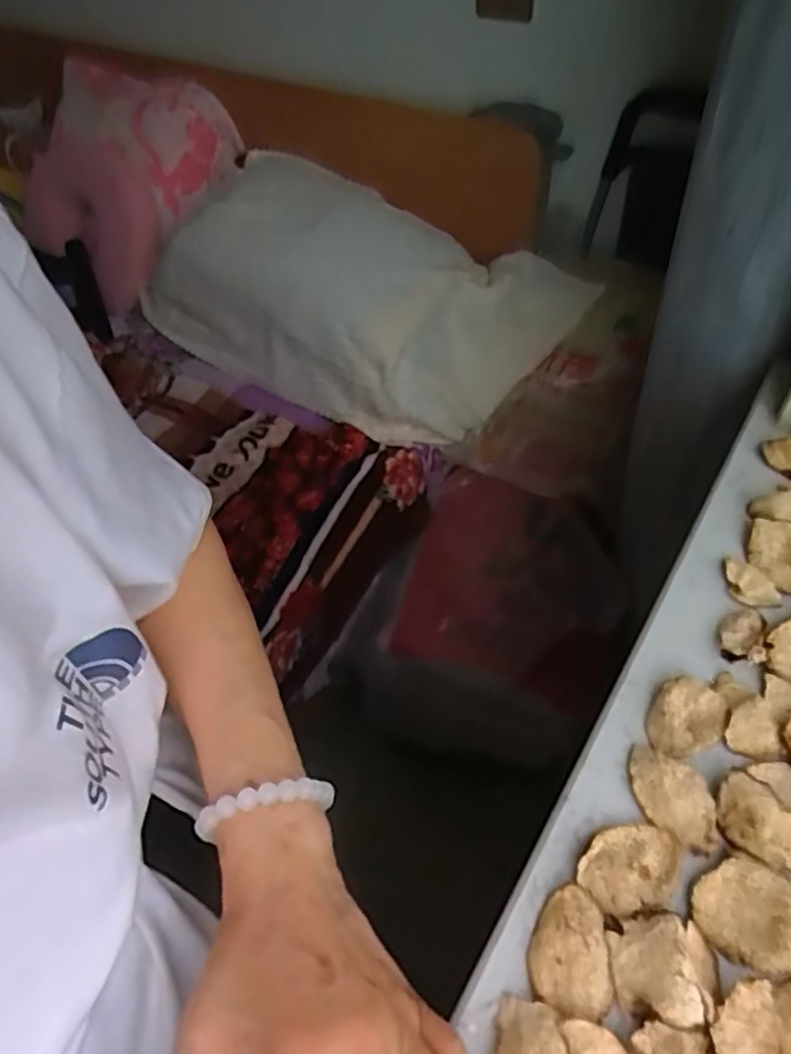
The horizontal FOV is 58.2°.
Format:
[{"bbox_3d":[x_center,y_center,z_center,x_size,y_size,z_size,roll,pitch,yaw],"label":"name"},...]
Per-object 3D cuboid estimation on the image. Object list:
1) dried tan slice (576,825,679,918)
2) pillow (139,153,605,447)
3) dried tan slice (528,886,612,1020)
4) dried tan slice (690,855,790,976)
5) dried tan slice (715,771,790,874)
[{"bbox_3d":[0.110,0.160,0.333,0.048,0.006,0.035,-12,56,-6],"label":"dried tan slice"},{"bbox_3d":[-0.076,-0.367,1.112,0.678,0.184,0.337,27,61,20],"label":"pillow"},{"bbox_3d":[0.077,0.187,0.313,0.033,0.009,0.049,1,56,4],"label":"dried tan slice"},{"bbox_3d":[0.161,0.173,0.315,0.050,0.012,0.040,36,64,24],"label":"dried tan slice"},{"bbox_3d":[0.178,0.141,0.333,0.053,0.016,0.034,34,63,23],"label":"dried tan slice"}]

